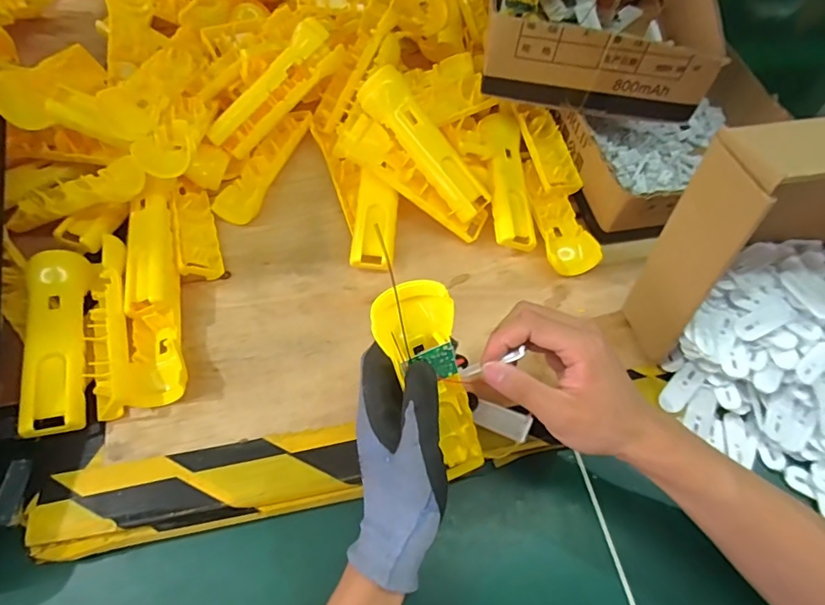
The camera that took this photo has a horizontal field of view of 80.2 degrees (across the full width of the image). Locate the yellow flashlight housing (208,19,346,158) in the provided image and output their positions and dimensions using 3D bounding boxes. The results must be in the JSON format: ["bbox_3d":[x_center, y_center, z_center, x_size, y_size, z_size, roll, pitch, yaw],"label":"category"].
[{"bbox_3d":[-0.146,-0.224,0.519,0.043,0.034,0.160,43,90,16],"label":"yellow flashlight housing"}]

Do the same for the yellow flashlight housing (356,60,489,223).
[{"bbox_3d":[0.015,-0.155,0.485,0.048,0.027,0.164,-45,101,-20],"label":"yellow flashlight housing"}]

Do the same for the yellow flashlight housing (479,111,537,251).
[{"bbox_3d":[0.098,-0.131,0.517,0.042,0.025,0.166,-2,60,-4],"label":"yellow flashlight housing"}]

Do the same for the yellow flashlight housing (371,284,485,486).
[{"bbox_3d":[0.016,0.059,0.337,0.049,0.165,0.022,-28,30,-15],"label":"yellow flashlight housing"}]

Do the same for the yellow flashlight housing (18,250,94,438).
[{"bbox_3d":[-0.300,0.028,0.412,0.040,0.029,0.171,-14,61,-11],"label":"yellow flashlight housing"}]

